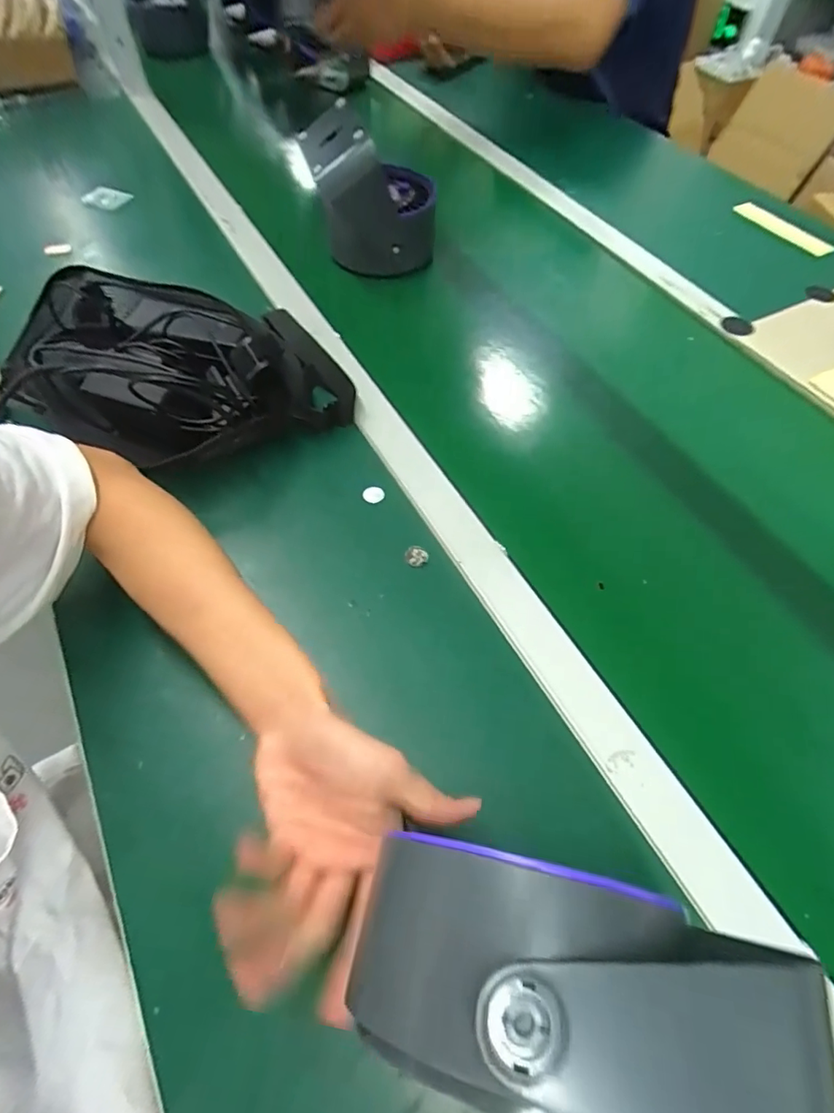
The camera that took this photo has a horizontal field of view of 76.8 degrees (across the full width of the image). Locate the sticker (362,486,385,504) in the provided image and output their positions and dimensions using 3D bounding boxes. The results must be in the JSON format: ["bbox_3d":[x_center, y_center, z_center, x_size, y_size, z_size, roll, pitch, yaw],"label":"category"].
[{"bbox_3d":[-0.039,-0.056,0.474,0.017,0.005,0.017,-1,56,1],"label":"sticker"}]

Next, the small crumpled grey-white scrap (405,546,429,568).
[{"bbox_3d":[-0.001,0.000,0.440,0.019,0.004,0.018,-1,56,1],"label":"small crumpled grey-white scrap"}]

